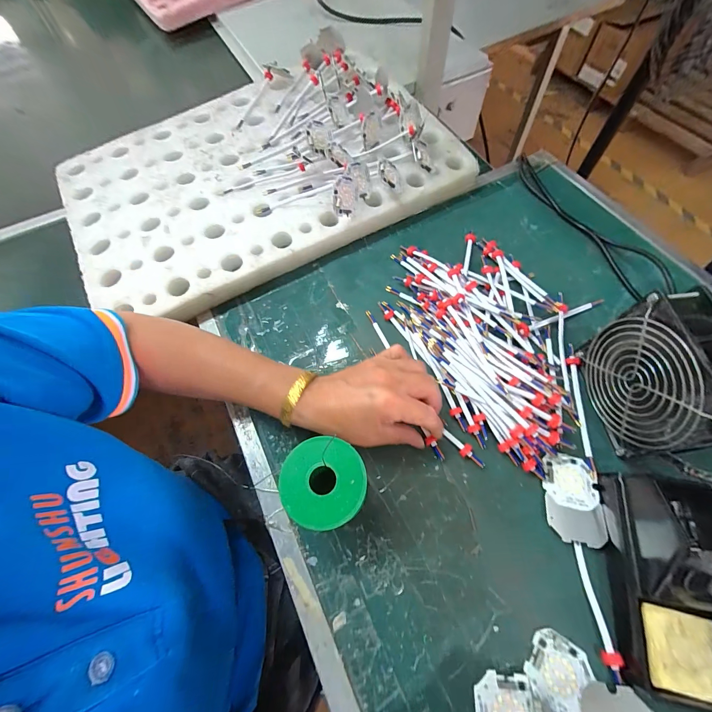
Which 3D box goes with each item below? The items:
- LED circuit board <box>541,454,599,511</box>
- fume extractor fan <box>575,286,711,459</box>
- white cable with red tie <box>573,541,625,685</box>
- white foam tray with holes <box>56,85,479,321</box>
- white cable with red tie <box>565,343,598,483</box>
[{"bbox_3d":[0.202,0.119,0.299,0.044,0.005,0.047,11,64,7],"label":"LED circuit board"},{"bbox_3d":[0.266,0.024,0.279,0.045,0.117,0.118,-4,63,0],"label":"fume extractor fan"},{"bbox_3d":[0.195,0.204,0.256,0.012,0.005,0.091,-3,63,1],"label":"white cable with red tie"},{"bbox_3d":[-0.148,-0.275,0.482,0.532,0.062,0.353,-28,65,-12],"label":"white foam tray with holes"},{"bbox_3d":[0.234,0.053,0.326,0.012,0.008,0.142,6,63,5],"label":"white cable with red tie"}]

